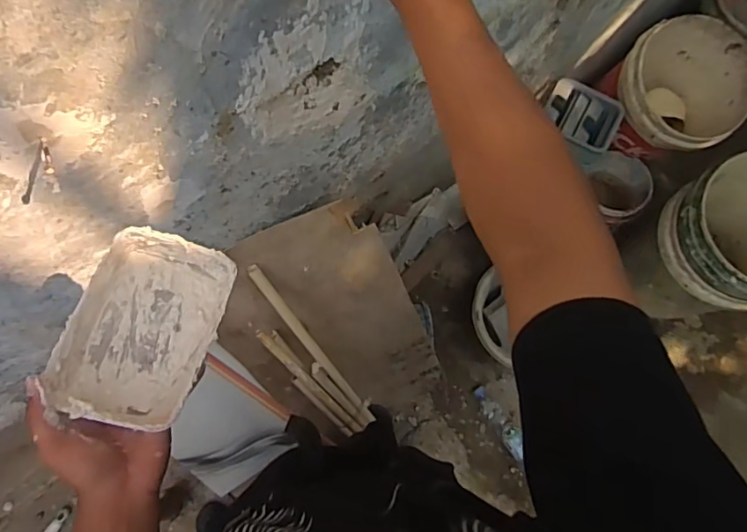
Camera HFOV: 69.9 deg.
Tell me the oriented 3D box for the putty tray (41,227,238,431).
[{"bbox_3d":[-0.207,0.056,0.489,0.125,0.045,0.173,14,70,-10],"label":"putty tray"}]

